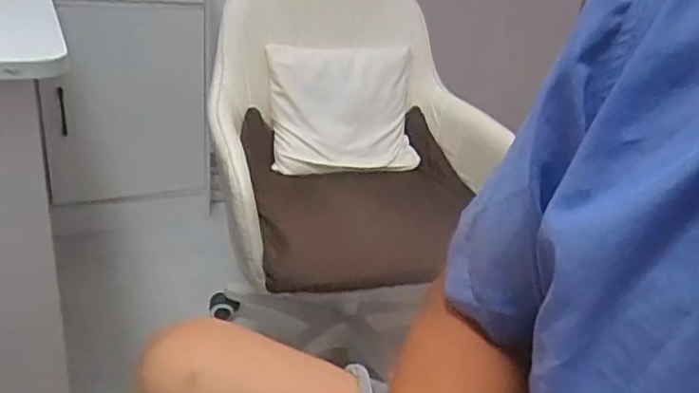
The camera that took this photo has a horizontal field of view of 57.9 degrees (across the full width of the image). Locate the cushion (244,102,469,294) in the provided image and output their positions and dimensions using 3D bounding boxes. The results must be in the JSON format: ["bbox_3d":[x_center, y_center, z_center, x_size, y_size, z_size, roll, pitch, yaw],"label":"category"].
[{"bbox_3d":[0.028,-0.009,1.074,0.384,0.136,0.366,-2,27,-16],"label":"cushion"}]

